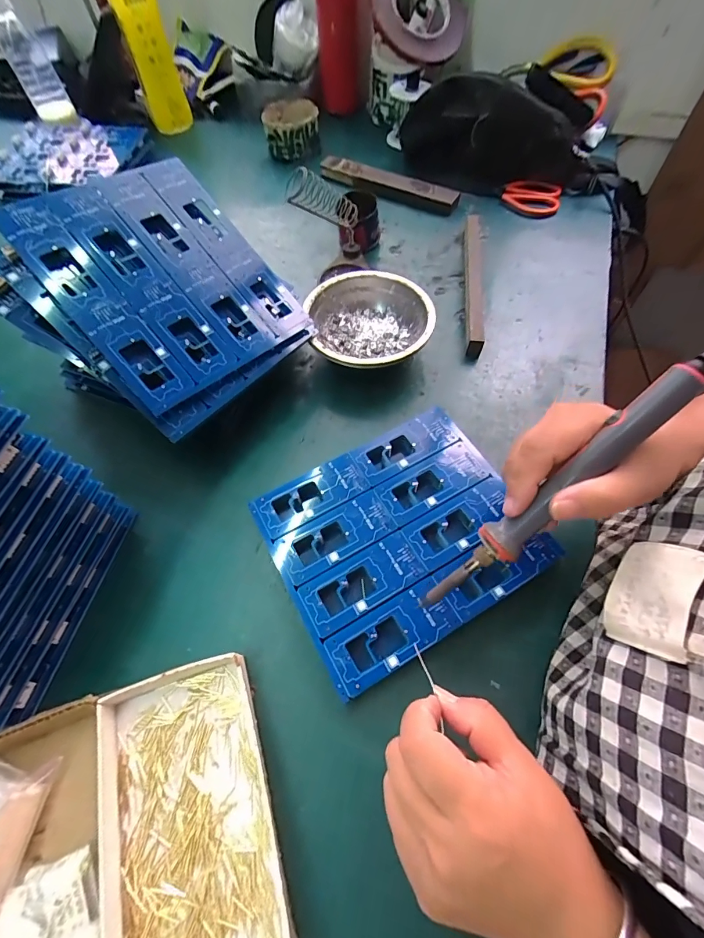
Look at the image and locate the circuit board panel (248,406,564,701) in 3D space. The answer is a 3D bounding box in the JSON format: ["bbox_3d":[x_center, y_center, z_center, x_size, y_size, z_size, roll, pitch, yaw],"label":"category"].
[{"bbox_3d":[0.037,0.049,0.314,0.184,0.024,0.160,-28,66,-14],"label":"circuit board panel"}]

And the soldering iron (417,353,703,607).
[{"bbox_3d":[0.118,0.012,0.223,0.213,0.014,0.020,-49,67,19],"label":"soldering iron"}]

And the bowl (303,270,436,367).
[{"bbox_3d":[0.018,-0.144,0.402,0.118,0.047,0.122,0,62,0],"label":"bowl"}]

